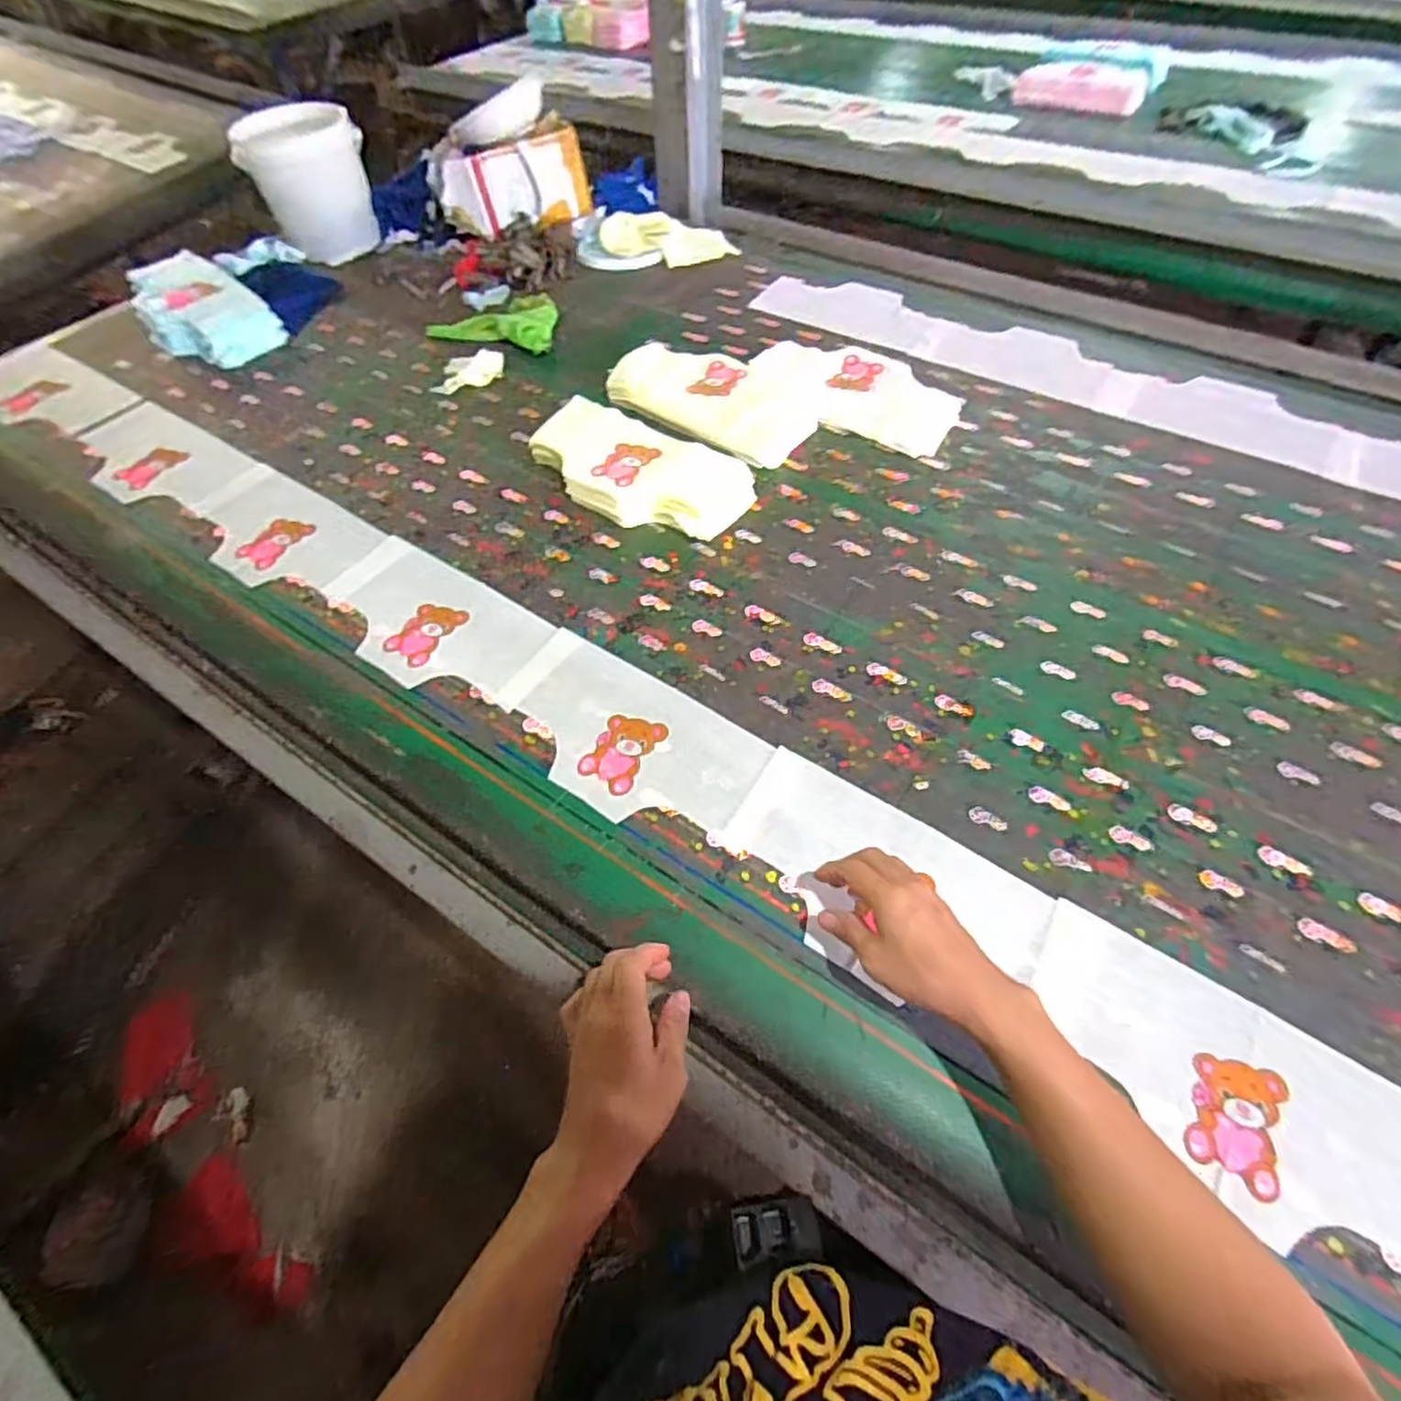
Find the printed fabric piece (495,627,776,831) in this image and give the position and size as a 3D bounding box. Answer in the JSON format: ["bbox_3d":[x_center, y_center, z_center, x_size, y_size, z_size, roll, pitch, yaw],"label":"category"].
[{"bbox_3d":[-0.081,0.035,0.686,0.279,0.005,0.150,29,64,19],"label":"printed fabric piece"}]

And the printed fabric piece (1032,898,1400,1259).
[{"bbox_3d":[0.393,0.287,0.502,0.285,0.009,0.136,27,67,21],"label":"printed fabric piece"}]

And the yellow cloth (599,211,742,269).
[{"bbox_3d":[-0.059,-0.865,1.257,0.260,0.037,0.131,12,59,10],"label":"yellow cloth"}]

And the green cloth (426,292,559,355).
[{"bbox_3d":[-0.333,-0.643,1.122,0.220,0.030,0.156,12,60,10],"label":"green cloth"}]

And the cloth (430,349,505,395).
[{"bbox_3d":[-0.359,-0.509,1.037,0.111,0.022,0.069,-14,59,-6],"label":"cloth"}]

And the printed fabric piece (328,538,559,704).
[{"bbox_3d":[-0.314,-0.092,0.778,0.280,0.008,0.151,28,64,19],"label":"printed fabric piece"}]

